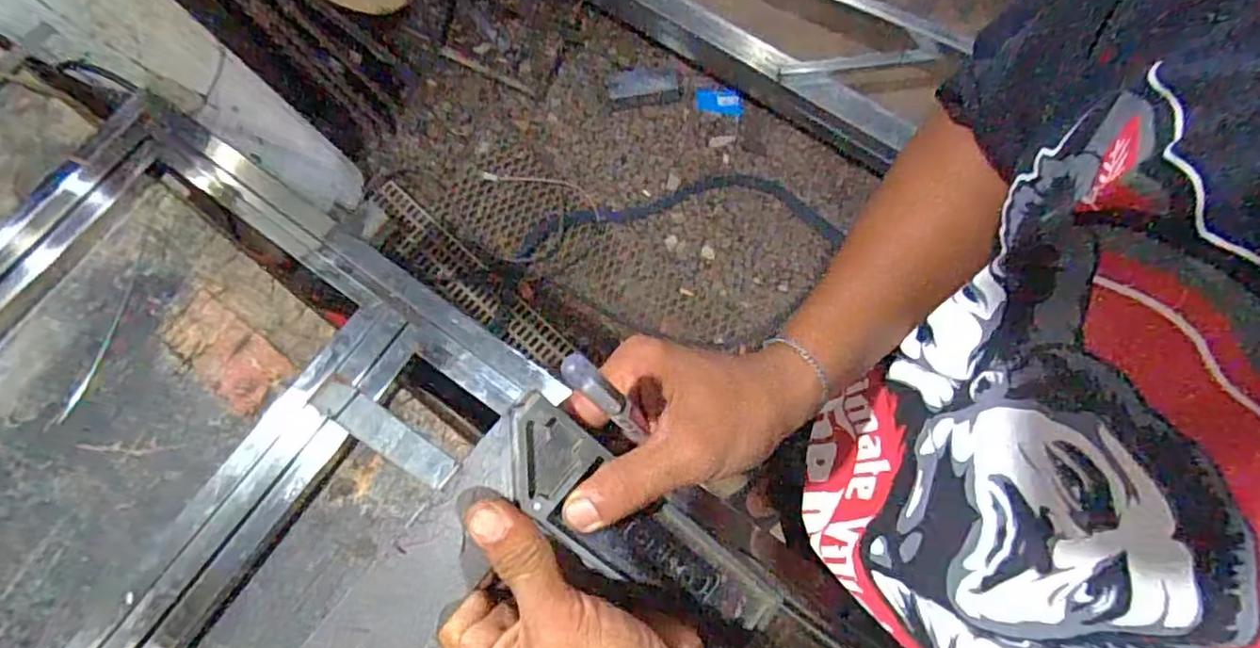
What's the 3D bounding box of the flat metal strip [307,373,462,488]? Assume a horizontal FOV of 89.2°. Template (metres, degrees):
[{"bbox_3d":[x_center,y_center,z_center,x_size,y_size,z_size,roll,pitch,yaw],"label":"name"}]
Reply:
[{"bbox_3d":[-0.099,0.045,0.261,0.064,0.004,0.015,42,76,-21],"label":"flat metal strip"}]

